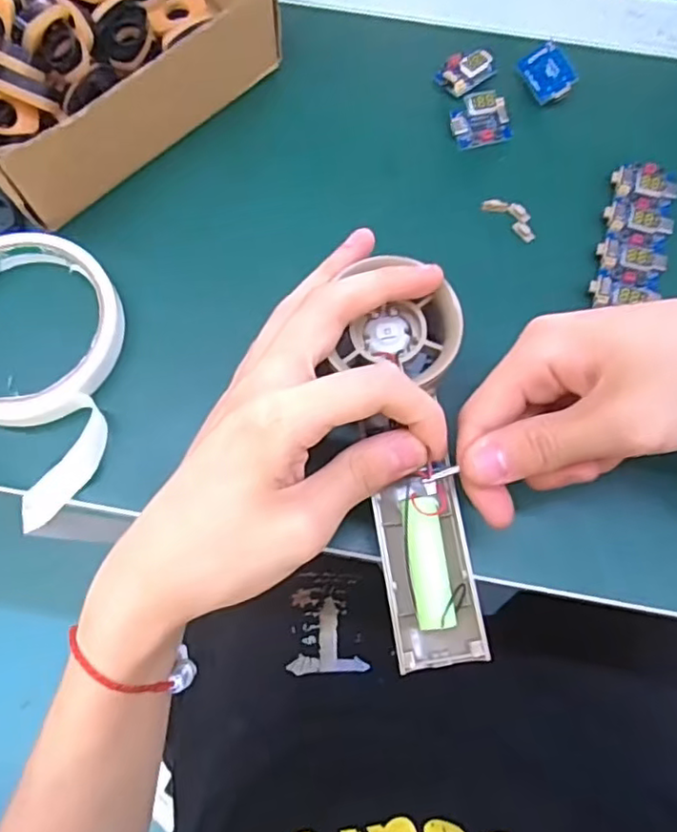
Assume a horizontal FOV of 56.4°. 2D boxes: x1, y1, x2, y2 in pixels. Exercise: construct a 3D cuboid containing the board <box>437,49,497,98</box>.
[{"bbox_3d":[0.070,-0.188,0.341,0.031,0.009,0.021,-30,77,-8],"label":"board"}]

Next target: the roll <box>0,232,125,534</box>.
[{"bbox_3d":[-0.139,-0.028,0.293,0.091,0.015,0.124,-36,78,-10],"label":"roll"}]

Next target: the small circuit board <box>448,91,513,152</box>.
[{"bbox_3d":[0.076,-0.156,0.334,0.030,0.005,0.025,-16,111,5],"label":"small circuit board"}]

